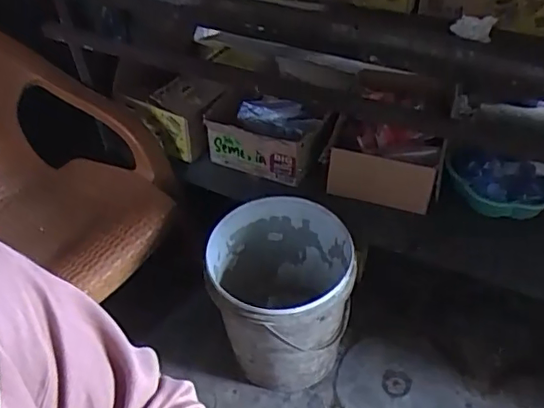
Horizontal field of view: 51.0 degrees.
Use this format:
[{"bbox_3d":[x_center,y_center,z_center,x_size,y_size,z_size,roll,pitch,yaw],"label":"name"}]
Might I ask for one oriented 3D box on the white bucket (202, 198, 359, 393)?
[{"bbox_3d":[0.025,0.206,1.283,0.296,0.335,0.299,-3,47,3],"label":"white bucket"}]

